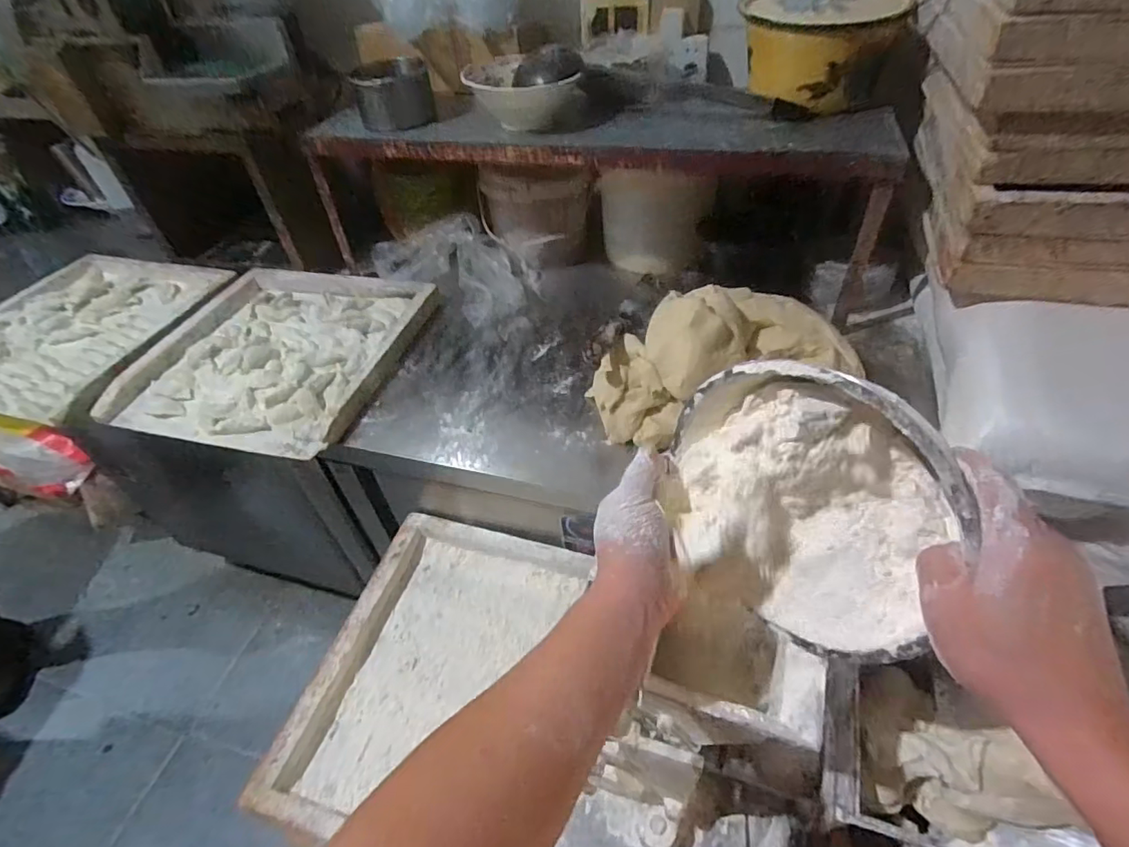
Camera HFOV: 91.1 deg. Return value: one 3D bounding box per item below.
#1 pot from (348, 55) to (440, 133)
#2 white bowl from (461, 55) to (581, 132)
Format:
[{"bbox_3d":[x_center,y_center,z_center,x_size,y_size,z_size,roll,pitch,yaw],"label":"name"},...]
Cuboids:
[{"bbox_3d":[-0.299,-0.588,0.982,0.128,0.088,0.123,-11,46,-5],"label":"pot"},{"bbox_3d":[-0.086,-0.546,0.929,0.145,0.077,0.174,-37,54,-27],"label":"white bowl"}]

